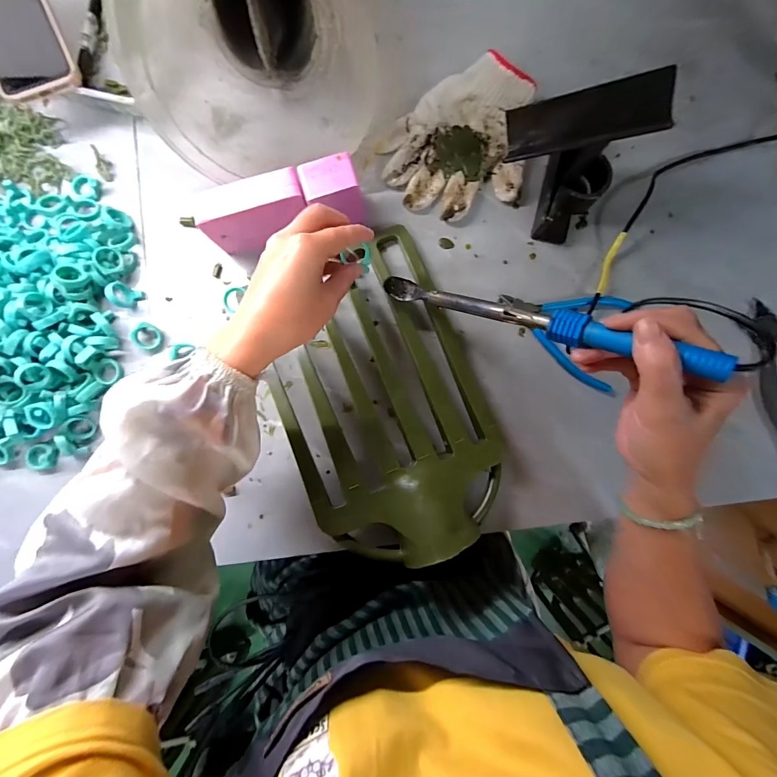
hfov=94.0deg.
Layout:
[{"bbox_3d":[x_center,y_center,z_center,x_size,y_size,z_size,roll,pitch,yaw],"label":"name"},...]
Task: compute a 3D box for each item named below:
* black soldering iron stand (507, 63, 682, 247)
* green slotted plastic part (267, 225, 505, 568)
[{"bbox_3d":[0.173,-0.222,0.357,0.122,0.120,0.097,13,87,1],"label":"black soldering iron stand"},{"bbox_3d":[-0.008,0.004,0.369,0.198,0.074,0.315,-23,87,-1],"label":"green slotted plastic part"}]

